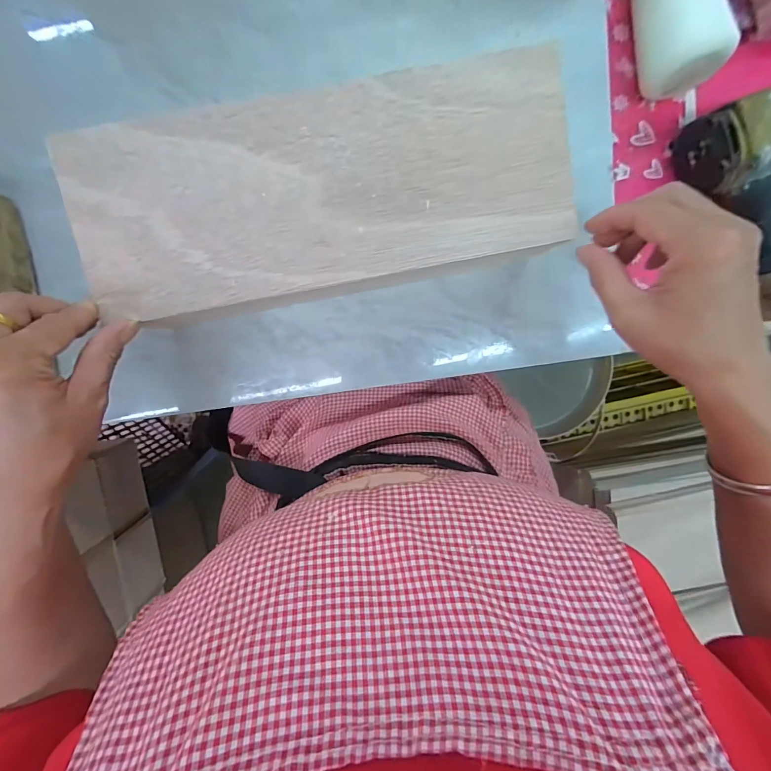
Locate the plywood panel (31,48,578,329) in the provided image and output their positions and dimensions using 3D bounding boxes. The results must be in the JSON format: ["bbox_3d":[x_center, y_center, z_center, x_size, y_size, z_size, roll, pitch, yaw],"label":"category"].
[{"bbox_3d":[-0.043,-0.132,0.260,0.329,0.008,0.123,-10,98,0],"label":"plywood panel"}]

